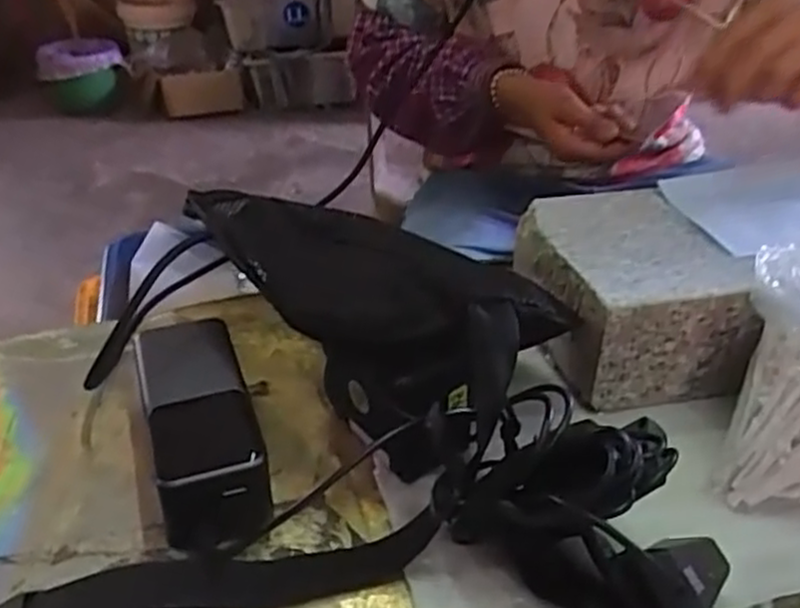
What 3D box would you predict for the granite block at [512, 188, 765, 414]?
[{"bbox_3d":[0.144,-0.008,0.507,0.112,0.080,0.140,-6,34,-9],"label":"granite block"}]

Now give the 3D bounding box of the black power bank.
[{"bbox_3d":[-0.109,0.066,0.419,0.053,0.051,0.143,-11,35,-17],"label":"black power bank"}]

